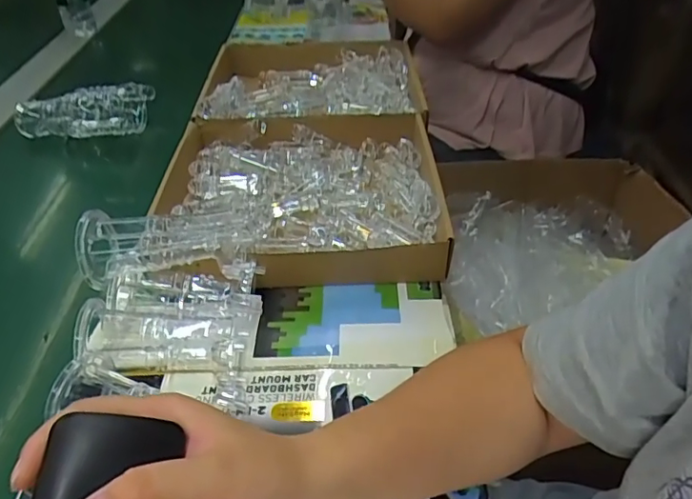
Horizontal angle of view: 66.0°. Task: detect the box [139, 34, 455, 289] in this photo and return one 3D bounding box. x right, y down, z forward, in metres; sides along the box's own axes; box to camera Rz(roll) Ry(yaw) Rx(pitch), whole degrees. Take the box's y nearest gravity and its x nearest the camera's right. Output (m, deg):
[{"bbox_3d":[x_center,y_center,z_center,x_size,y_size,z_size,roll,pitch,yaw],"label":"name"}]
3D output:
[{"bbox_3d":[-0.051,-0.163,0.721,0.326,0.077,0.602,-4,40,-2],"label":"box"}]

